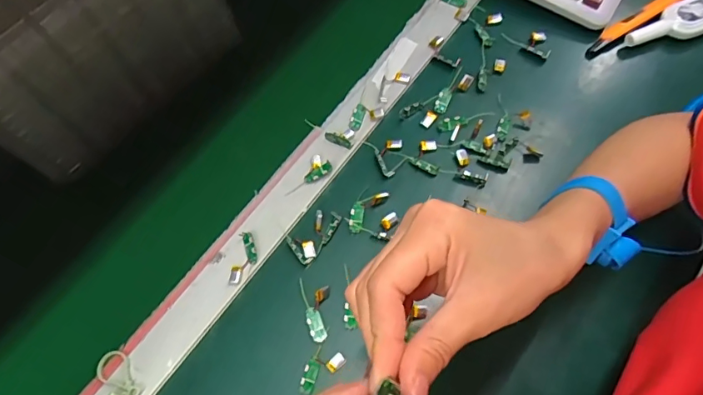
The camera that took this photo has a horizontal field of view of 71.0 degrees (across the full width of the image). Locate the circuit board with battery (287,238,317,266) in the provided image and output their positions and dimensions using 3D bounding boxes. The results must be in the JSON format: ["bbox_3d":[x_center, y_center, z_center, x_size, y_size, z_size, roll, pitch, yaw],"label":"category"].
[{"bbox_3d":[-0.043,0.043,0.435,0.018,0.004,0.030,-36,68,-12],"label":"circuit board with battery"}]

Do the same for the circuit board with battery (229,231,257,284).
[{"bbox_3d":[-0.094,0.054,0.438,0.021,0.004,0.048,7,66,7],"label":"circuit board with battery"}]

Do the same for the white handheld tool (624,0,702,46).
[{"bbox_3d":[0.319,-0.175,0.497,0.088,0.021,0.036,-18,66,8],"label":"white handheld tool"}]

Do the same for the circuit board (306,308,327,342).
[{"bbox_3d":[-0.030,0.105,0.408,0.013,0.004,0.029,-22,66,-6],"label":"circuit board"}]

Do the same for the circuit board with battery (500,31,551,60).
[{"bbox_3d":[0.185,-0.165,0.509,0.052,0.004,0.028,35,72,17],"label":"circuit board with battery"}]

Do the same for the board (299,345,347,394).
[{"bbox_3d":[-0.025,0.139,0.394,0.023,0.005,0.040,30,71,16],"label":"board"}]

